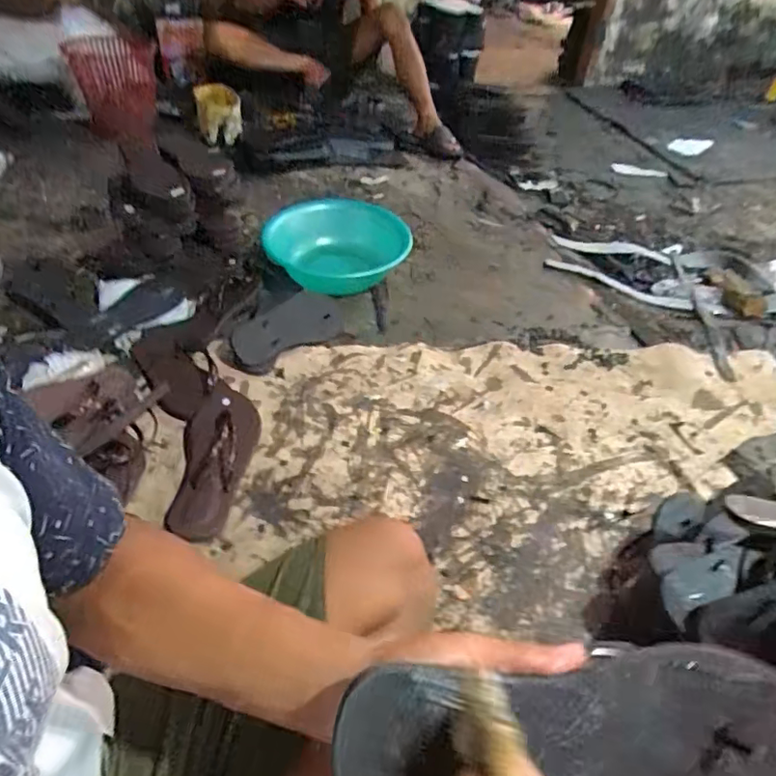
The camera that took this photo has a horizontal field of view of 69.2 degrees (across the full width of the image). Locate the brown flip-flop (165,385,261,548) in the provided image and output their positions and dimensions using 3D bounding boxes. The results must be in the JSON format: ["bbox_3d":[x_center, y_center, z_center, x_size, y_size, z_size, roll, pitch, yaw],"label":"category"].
[{"bbox_3d":[-0.256,0.096,0.848,0.109,0.036,0.279,2,42,-5],"label":"brown flip-flop"}]

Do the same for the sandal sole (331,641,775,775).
[{"bbox_3d":[0.101,0.191,0.295,0.249,0.011,0.099,1,80,-4],"label":"sandal sole"}]

